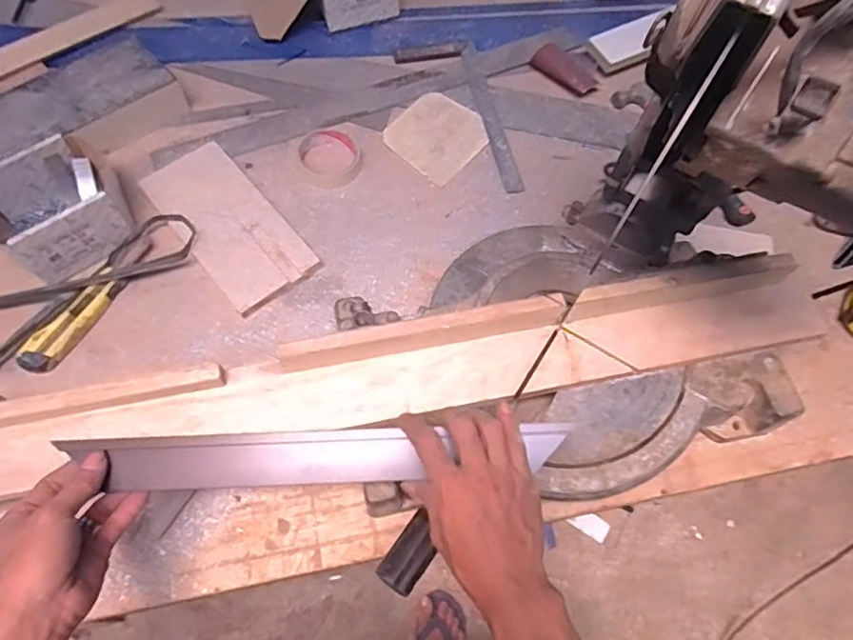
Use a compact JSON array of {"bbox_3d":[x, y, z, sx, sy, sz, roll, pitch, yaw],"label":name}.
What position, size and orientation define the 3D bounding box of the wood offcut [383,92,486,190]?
[{"bbox_3d":[0.016,-0.270,0.843,0.129,0.005,0.137,38,70,15],"label":"wood offcut"}]

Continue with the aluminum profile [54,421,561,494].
[{"bbox_3d":[-0.092,0.115,0.497,0.416,0.030,0.047,-2,65,1],"label":"aluminum profile"}]

